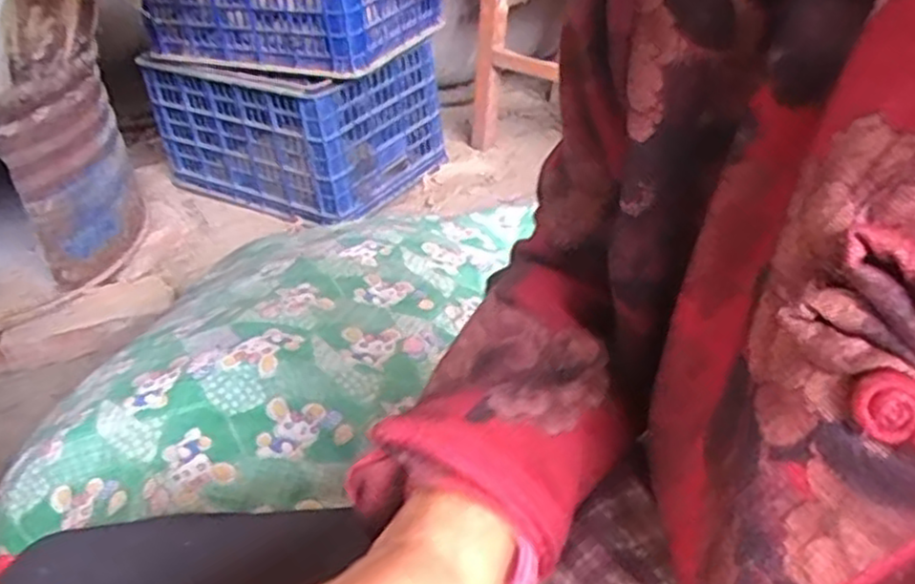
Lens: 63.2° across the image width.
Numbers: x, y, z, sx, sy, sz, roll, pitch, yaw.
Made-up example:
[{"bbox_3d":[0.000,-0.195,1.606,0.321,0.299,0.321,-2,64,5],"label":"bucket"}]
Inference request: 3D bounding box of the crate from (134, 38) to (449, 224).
[{"bbox_3d":[-0.325,-0.358,1.502,0.481,0.262,0.345,20,39,30],"label":"crate"}]

